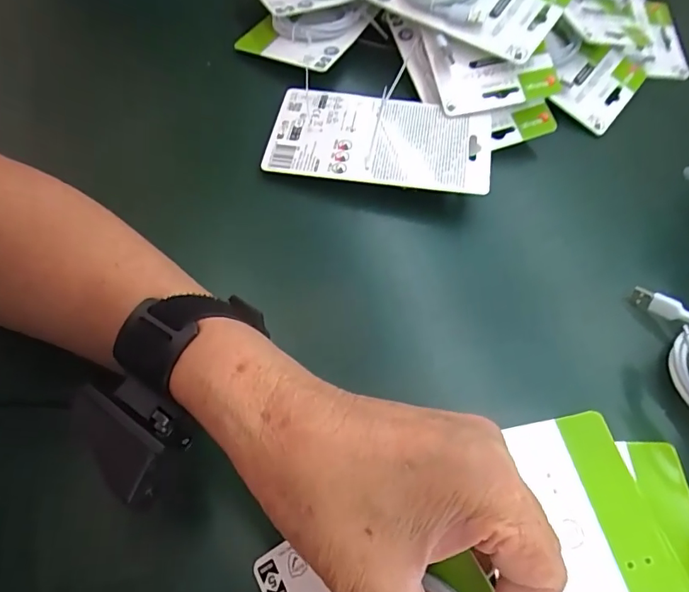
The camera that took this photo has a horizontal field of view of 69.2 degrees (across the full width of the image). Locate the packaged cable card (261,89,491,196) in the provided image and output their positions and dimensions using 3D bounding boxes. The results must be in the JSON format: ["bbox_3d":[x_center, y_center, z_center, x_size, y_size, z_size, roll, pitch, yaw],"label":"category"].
[{"bbox_3d":[0.030,-0.126,0.405,0.177,0.009,0.087,8,70,4],"label":"packaged cable card"}]

